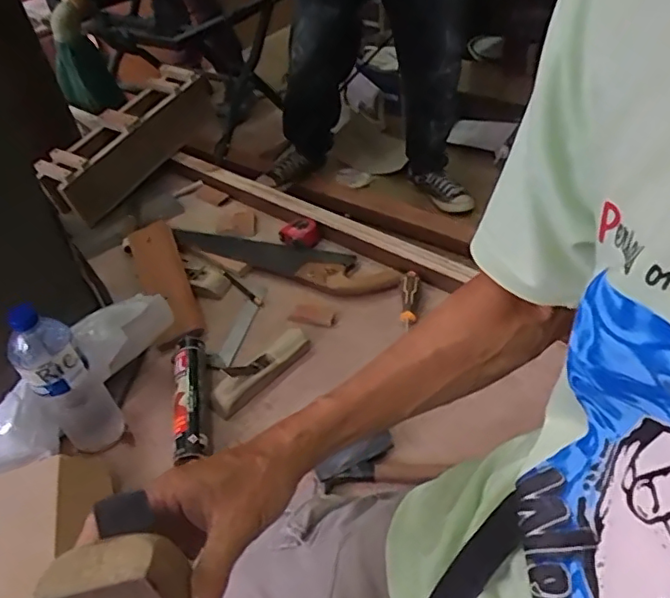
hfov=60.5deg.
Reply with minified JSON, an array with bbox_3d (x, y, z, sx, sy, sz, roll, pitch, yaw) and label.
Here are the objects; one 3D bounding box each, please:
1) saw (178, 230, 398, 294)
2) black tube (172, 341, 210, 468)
[{"bbox_3d":[-0.098,-0.090,1.118,0.455,0.034,0.105,13,47,20],"label":"saw"},{"bbox_3d":[-0.219,0.148,0.869,0.049,0.050,0.204,-11,43,-4],"label":"black tube"}]

